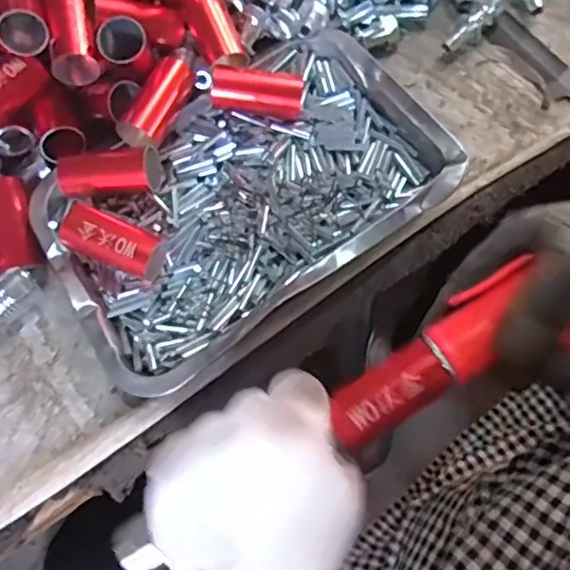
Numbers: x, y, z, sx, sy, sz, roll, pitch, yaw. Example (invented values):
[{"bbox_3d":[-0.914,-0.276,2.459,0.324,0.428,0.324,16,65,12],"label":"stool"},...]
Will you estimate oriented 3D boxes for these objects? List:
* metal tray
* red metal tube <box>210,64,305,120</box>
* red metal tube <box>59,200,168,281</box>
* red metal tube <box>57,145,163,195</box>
[{"bbox_3d":[-0.028,-0.062,0.390,0.253,0.030,0.165,-35,68,-7],"label":"metal tray"},{"bbox_3d":[-0.018,-0.131,0.405,0.062,0.024,0.026,7,71,-8],"label":"red metal tube"},{"bbox_3d":[-0.108,-0.027,0.379,0.069,0.032,0.028,21,72,15],"label":"red metal tube"},{"bbox_3d":[-0.112,-0.072,0.391,0.064,0.028,0.028,-1,68,7],"label":"red metal tube"}]

